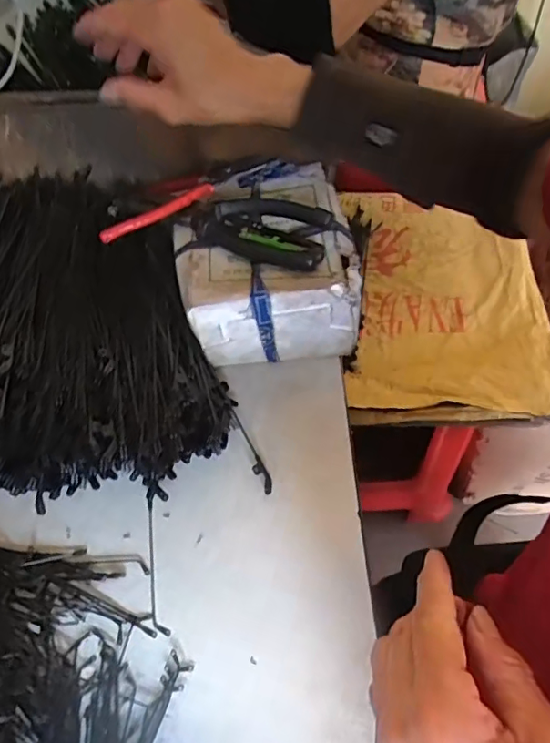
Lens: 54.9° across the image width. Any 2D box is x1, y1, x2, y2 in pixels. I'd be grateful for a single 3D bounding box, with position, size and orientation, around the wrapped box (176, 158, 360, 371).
[{"bbox_3d":[-0.009,-0.098,0.424,0.131,0.069,0.162,-4,61,-4],"label":"wrapped box"}]

